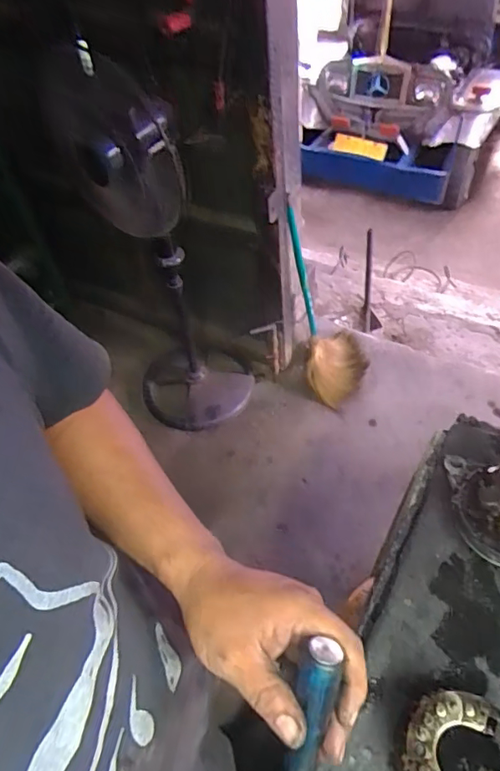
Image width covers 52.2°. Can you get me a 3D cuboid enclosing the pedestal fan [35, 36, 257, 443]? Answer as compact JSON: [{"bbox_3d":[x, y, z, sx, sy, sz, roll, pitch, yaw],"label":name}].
[{"bbox_3d":[-0.232,-0.332,1.473,0.364,1.146,0.451,-11,51,-3],"label":"pedestal fan"}]

